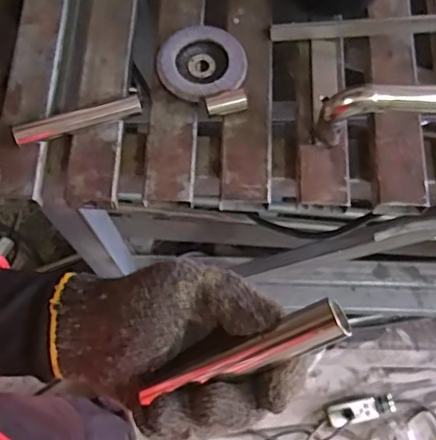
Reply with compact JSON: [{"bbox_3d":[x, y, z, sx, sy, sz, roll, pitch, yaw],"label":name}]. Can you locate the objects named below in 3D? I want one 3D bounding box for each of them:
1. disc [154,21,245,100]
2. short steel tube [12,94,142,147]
[{"bbox_3d":[-0.017,-0.163,0.600,0.090,0.013,0.087,-20,69,-7],"label":"disc"},{"bbox_3d":[-0.140,-0.098,0.578,0.127,0.020,0.018,-14,69,-5],"label":"short steel tube"}]

